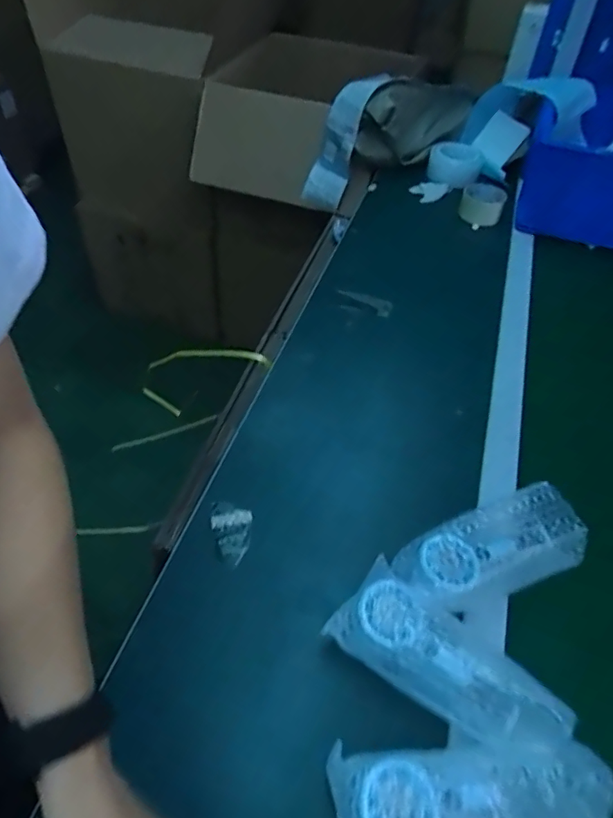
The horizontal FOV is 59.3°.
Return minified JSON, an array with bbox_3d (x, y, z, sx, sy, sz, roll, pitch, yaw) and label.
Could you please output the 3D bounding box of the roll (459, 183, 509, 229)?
[{"bbox_3d":[0.352,-0.411,1.084,0.086,0.050,0.090,20,50,12],"label":"roll"}]

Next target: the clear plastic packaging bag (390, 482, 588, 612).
[{"bbox_3d":[0.183,0.144,0.539,0.205,0.059,0.079,-17,52,-19],"label":"clear plastic packaging bag"}]

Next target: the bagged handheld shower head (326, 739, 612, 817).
[{"bbox_3d":[0.119,0.288,0.389,0.194,0.058,0.095,-5,49,-9],"label":"bagged handheld shower head"}]

